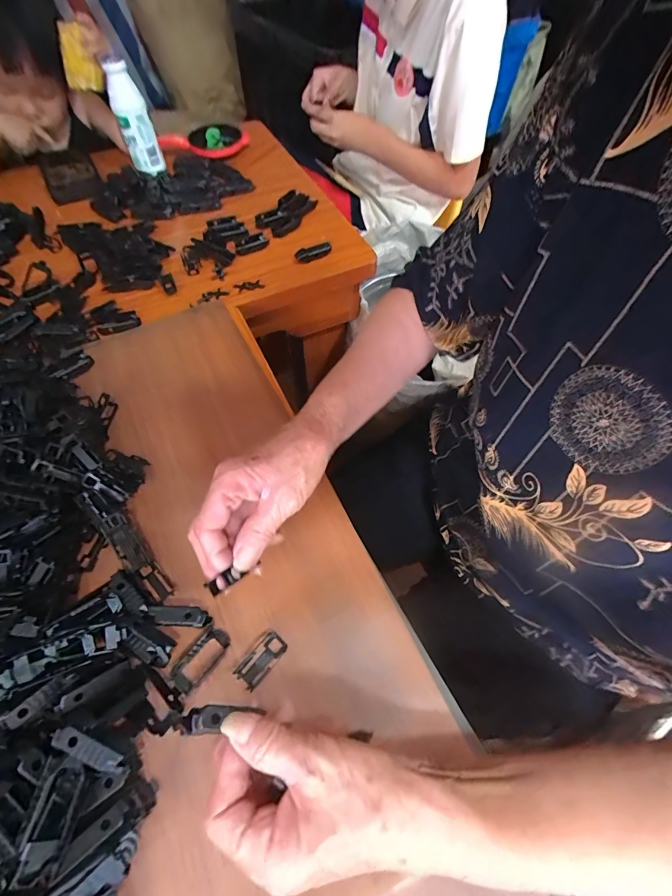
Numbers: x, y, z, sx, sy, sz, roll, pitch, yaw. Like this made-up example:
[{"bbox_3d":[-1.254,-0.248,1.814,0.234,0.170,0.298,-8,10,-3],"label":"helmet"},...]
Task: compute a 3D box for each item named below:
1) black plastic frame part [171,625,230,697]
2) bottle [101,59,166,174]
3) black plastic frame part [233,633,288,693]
[{"bbox_3d":[-0.105,0.162,0.297,0.023,0.004,0.048,34,65,17],"label":"black plastic frame part"},{"bbox_3d":[-0.313,-0.510,0.602,0.049,0.141,0.046,-18,61,-14],"label":"bottle"},{"bbox_3d":[-0.058,0.163,0.300,0.020,0.004,0.040,38,66,19],"label":"black plastic frame part"}]

